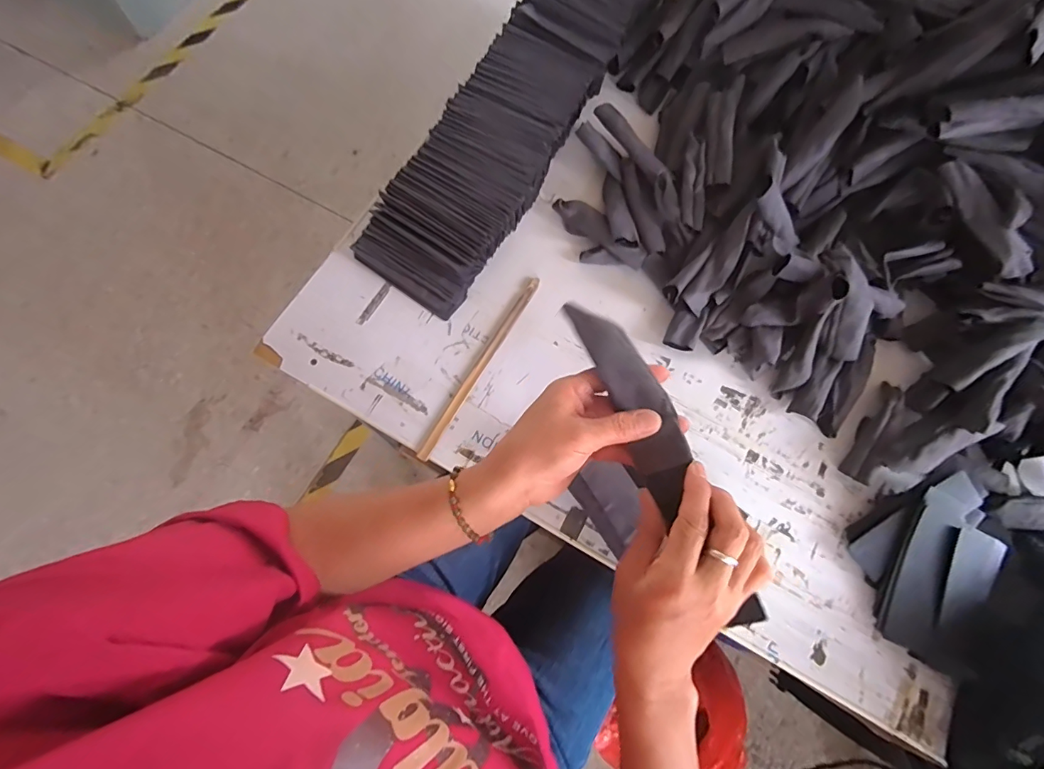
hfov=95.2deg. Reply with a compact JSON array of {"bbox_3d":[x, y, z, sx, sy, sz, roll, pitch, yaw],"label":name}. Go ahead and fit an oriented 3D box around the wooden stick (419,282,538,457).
[{"bbox_3d":[-0.048,-0.026,0.587,0.015,0.006,0.270,29,74,7],"label":"wooden stick"}]

